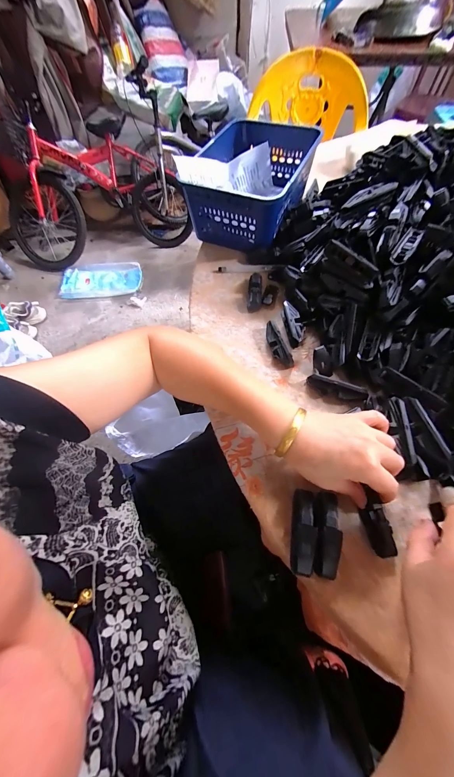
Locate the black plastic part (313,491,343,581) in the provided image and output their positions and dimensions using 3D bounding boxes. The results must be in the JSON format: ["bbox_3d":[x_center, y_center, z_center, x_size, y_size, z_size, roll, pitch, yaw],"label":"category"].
[{"bbox_3d":[0.096,0.140,0.248,0.023,0.017,0.074,5,63,6],"label":"black plastic part"}]

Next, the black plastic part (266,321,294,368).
[{"bbox_3d":[0.069,-0.059,0.353,0.018,0.022,0.068,-22,64,-8],"label":"black plastic part"}]

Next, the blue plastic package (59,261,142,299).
[{"bbox_3d":[-0.760,-0.662,1.553,0.464,0.058,0.238,-11,62,-2],"label":"blue plastic package"}]

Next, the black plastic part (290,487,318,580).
[{"bbox_3d":[0.074,0.138,0.251,0.023,0.021,0.074,5,63,6],"label":"black plastic part"}]

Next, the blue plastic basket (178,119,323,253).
[{"bbox_3d":[0.045,-0.367,0.471,0.171,0.100,0.259,19,65,13],"label":"blue plastic basket"}]

